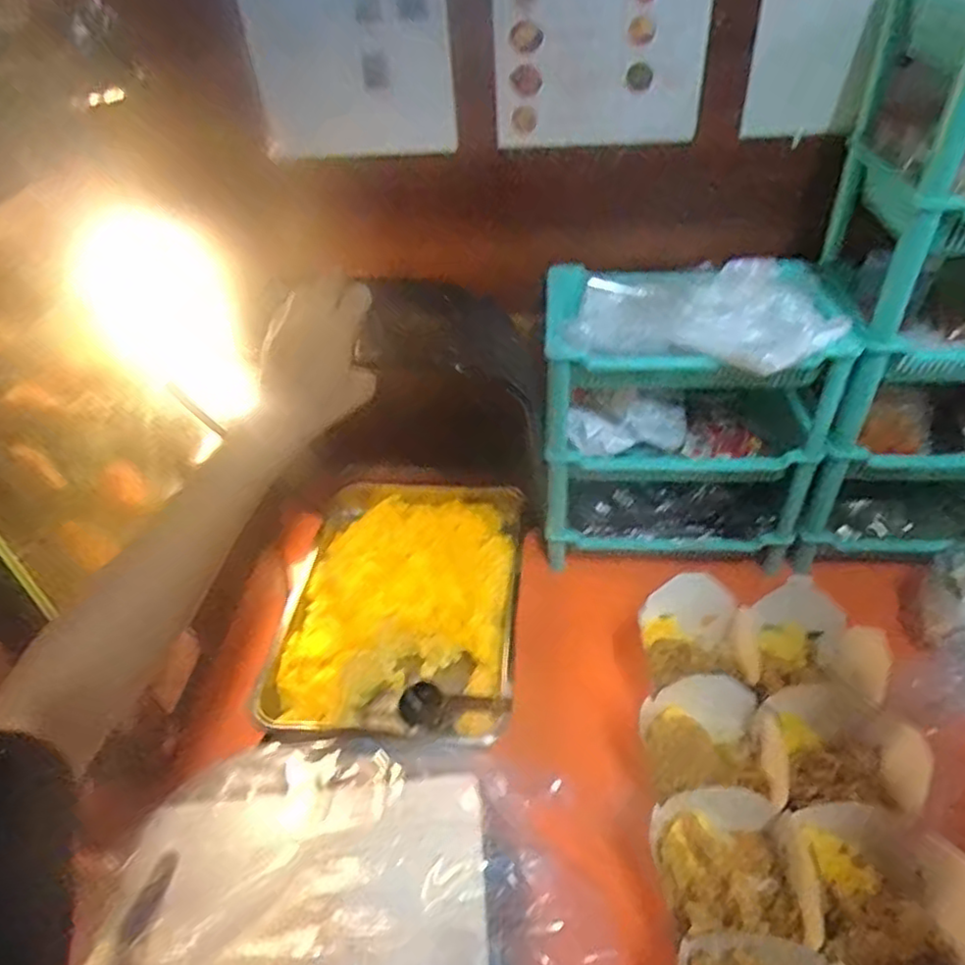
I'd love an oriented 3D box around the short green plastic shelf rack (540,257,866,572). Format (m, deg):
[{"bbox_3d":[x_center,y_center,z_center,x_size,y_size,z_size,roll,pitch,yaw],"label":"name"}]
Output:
[{"bbox_3d":[0.233,-0.078,0.814,0.297,0.314,0.214,2,42,7],"label":"short green plastic shelf rack"}]

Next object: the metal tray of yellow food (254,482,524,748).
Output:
[{"bbox_3d":[-0.098,0.147,0.849,0.281,0.053,0.395,1,42,6],"label":"metal tray of yellow food"}]

